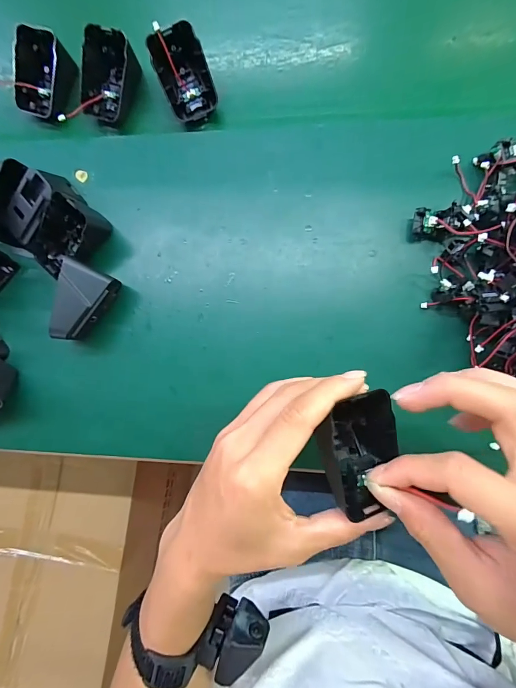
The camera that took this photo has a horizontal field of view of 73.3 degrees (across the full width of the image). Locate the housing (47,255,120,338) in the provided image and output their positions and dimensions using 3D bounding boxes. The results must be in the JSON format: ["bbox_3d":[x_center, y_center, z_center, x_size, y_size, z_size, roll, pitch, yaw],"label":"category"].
[{"bbox_3d":[-0.146,-0.032,0.294,0.031,0.047,0.060,19,86,8],"label":"housing"}]

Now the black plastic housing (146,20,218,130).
[{"bbox_3d":[-0.064,-0.237,0.310,0.045,0.045,0.062,-21,82,4],"label":"black plastic housing"}]

